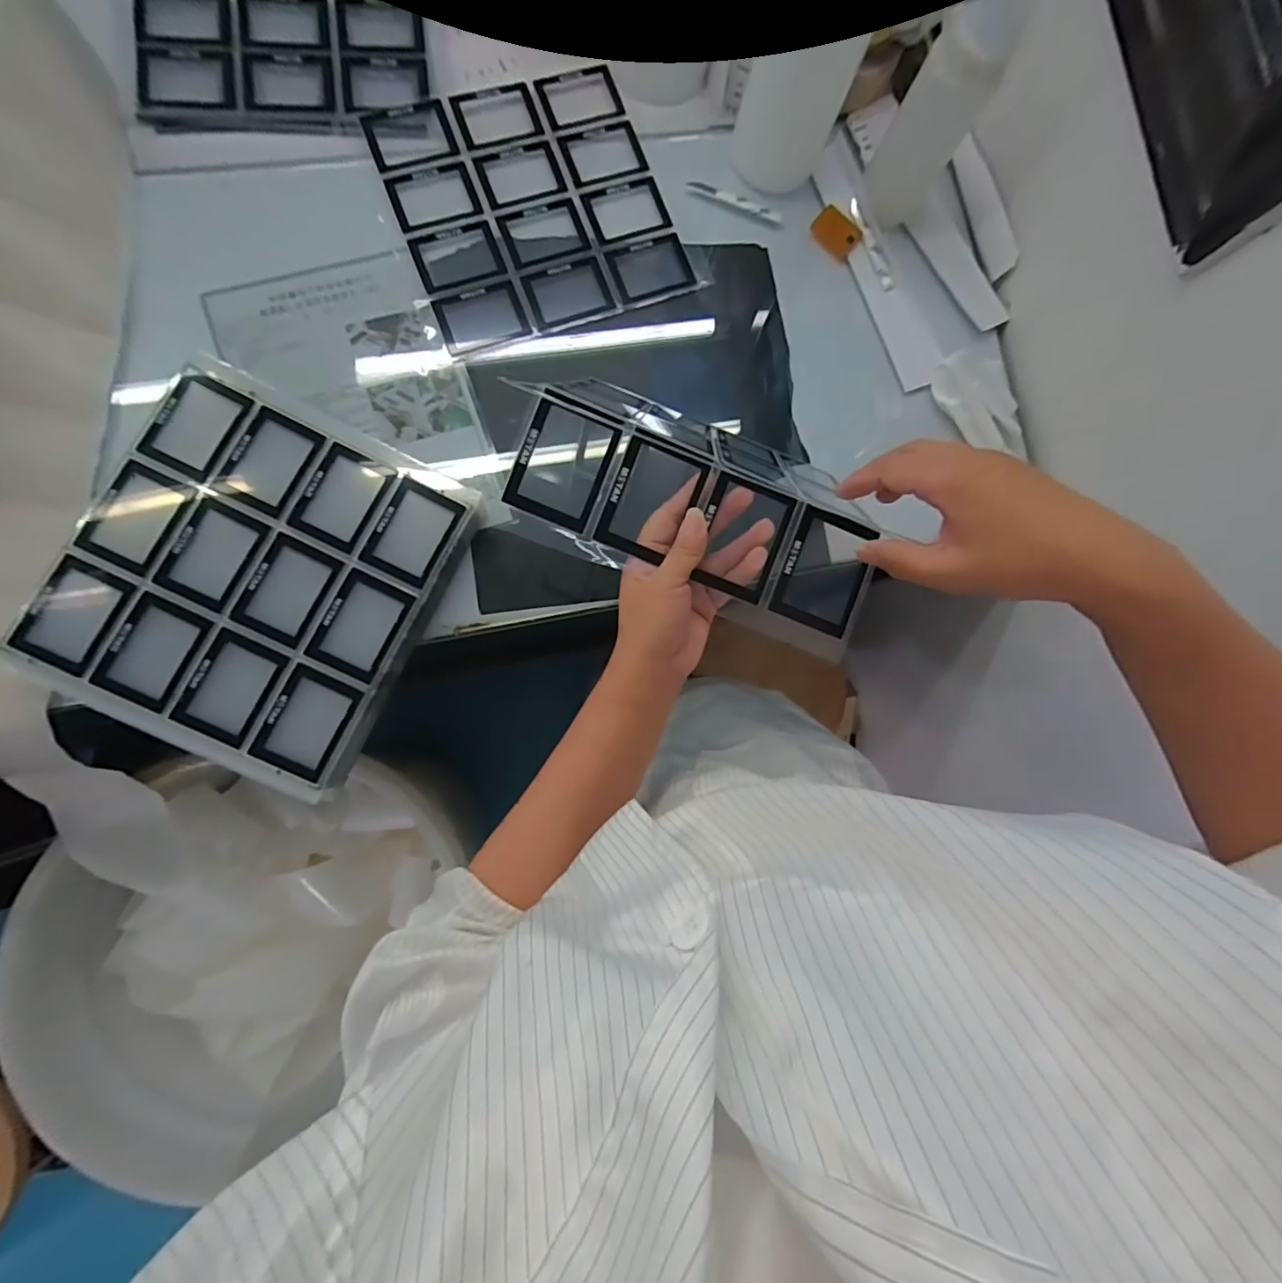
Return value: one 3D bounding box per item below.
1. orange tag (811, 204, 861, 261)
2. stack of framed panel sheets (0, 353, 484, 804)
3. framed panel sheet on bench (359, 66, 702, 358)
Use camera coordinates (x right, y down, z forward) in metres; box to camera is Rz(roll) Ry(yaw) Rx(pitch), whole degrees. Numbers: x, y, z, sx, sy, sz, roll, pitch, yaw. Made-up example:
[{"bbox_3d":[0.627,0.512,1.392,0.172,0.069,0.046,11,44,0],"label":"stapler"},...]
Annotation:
[{"bbox_3d":[0.220,-0.460,0.615,0.053,0.006,0.039,45,99,-2],"label":"orange tag"},{"bbox_3d":[-0.338,-0.057,0.496,0.278,0.053,0.305,27,83,-4],"label":"stack of framed panel sheets"},{"bbox_3d":[-0.112,-0.457,0.570,0.268,0.006,0.260,-21,88,-8],"label":"framed panel sheet on bench"}]

